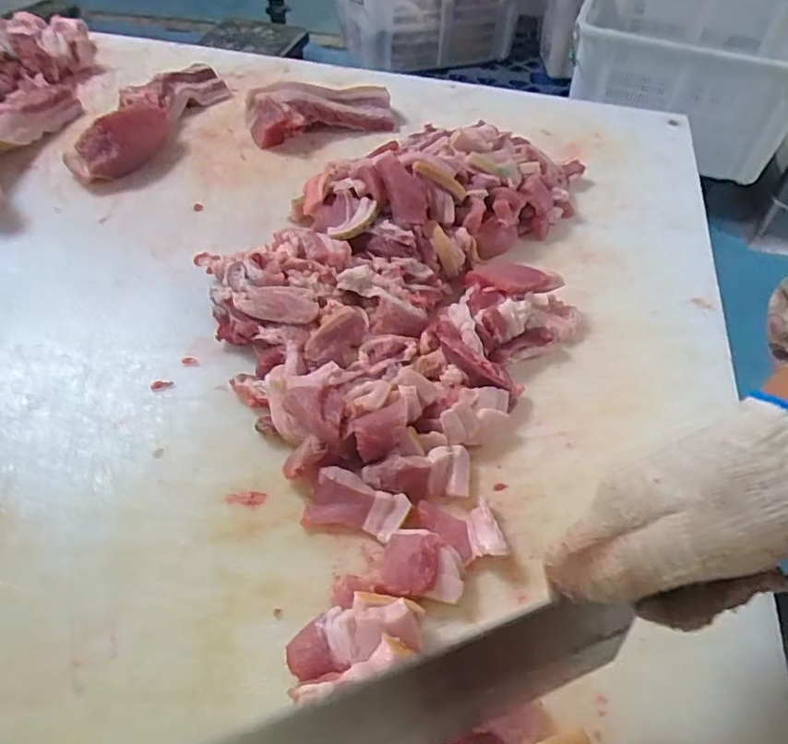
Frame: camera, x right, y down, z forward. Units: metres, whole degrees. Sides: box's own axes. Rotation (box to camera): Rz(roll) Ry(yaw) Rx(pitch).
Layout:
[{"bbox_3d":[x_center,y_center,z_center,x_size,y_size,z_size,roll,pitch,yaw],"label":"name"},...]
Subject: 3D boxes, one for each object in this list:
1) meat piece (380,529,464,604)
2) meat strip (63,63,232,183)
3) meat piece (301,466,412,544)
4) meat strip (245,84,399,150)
[{"bbox_3d":[0.019,0.132,0.400,0.054,0.025,0.044,5,50,2],"label":"meat piece"},{"bbox_3d":[-0.325,-0.349,0.780,0.083,0.059,0.283,12,50,8],"label":"meat strip"},{"bbox_3d":[-0.027,0.098,0.429,0.072,0.025,0.038,10,50,7],"label":"meat piece"},{"bbox_3d":[-0.096,-0.358,0.796,0.202,0.058,0.064,-16,52,-15],"label":"meat strip"}]

